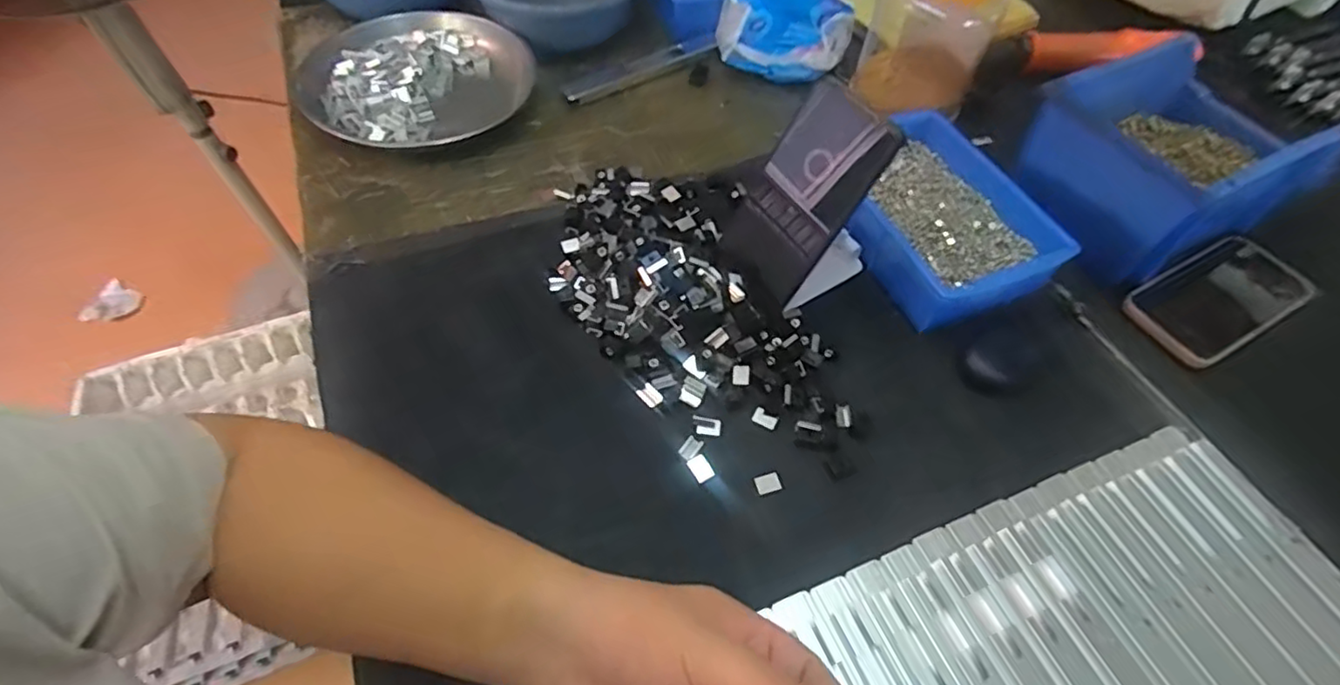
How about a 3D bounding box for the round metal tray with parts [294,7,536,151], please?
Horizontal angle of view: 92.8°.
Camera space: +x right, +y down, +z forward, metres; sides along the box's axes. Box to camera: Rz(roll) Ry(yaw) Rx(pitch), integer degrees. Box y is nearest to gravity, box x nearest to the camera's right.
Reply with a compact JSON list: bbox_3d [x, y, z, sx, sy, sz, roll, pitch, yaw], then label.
[{"bbox_3d":[-0.254,-0.270,0.650,0.216,0.026,0.208,1,55,-2],"label":"round metal tray with parts"}]

